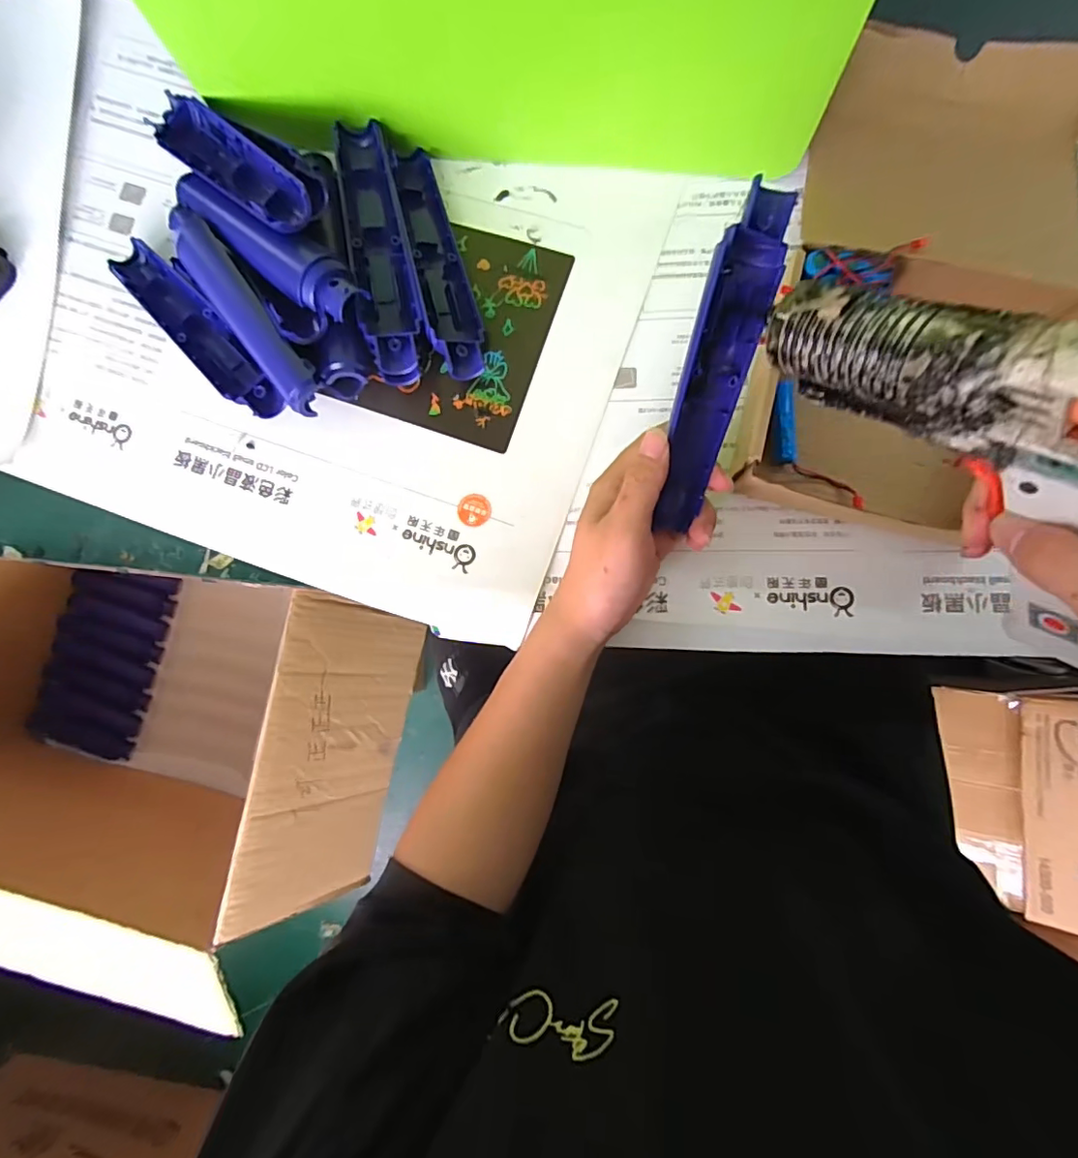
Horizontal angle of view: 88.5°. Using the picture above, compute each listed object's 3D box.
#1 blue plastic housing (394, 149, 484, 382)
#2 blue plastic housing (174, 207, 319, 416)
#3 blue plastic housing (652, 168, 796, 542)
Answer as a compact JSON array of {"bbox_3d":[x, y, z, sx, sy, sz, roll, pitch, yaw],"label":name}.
[{"bbox_3d":[-0.067,-0.216,0.377,0.032,0.026,0.169,-13,84,4],"label":"blue plastic housing"},{"bbox_3d":[-0.196,-0.179,0.361,0.028,0.016,0.171,-38,84,2],"label":"blue plastic housing"},{"bbox_3d":[0.092,-0.106,0.289,0.034,0.021,0.165,14,114,6],"label":"blue plastic housing"}]

